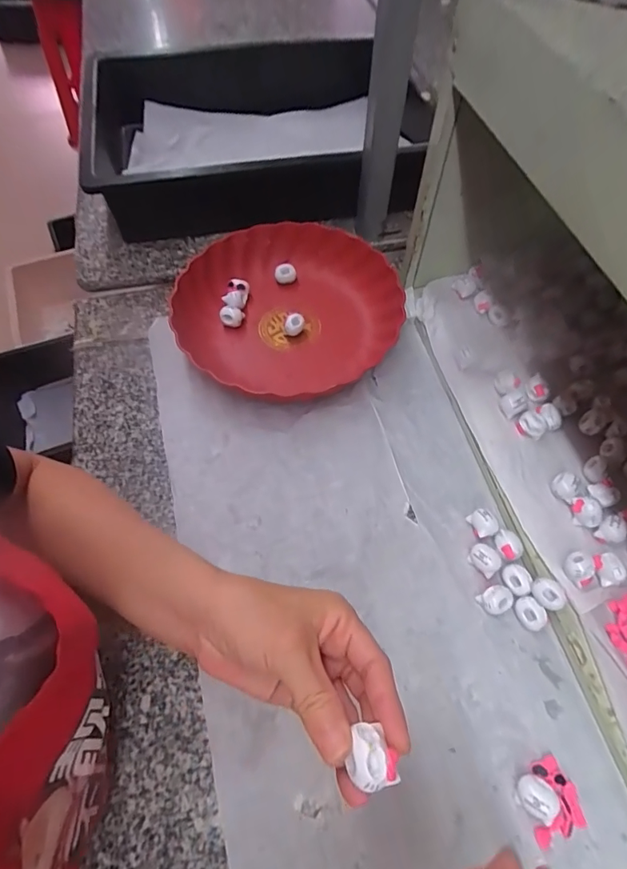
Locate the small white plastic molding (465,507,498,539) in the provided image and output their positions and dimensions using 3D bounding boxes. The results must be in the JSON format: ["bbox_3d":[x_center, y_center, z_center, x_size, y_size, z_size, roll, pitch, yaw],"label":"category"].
[{"bbox_3d":[0.151,0.079,0.406,0.021,0.014,0.025,-10,61,-5],"label":"small white plastic molding"}]

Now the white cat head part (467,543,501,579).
[{"bbox_3d":[0.147,0.107,0.390,0.022,0.014,0.025,-32,65,-16],"label":"white cat head part"}]

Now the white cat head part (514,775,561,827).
[{"bbox_3d":[0.152,0.247,0.309,0.024,0.018,0.023,0,61,1],"label":"white cat head part"}]

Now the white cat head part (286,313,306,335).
[{"bbox_3d":[-0.021,-0.123,0.515,0.021,0.025,0.015,-1,61,0],"label":"white cat head part"}]

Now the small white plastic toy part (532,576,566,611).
[{"bbox_3d":[0.188,0.129,0.366,0.020,0.019,0.025,-18,62,-9],"label":"small white plastic toy part"}]

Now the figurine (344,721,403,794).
[{"bbox_3d":[0.026,0.146,0.207,0.020,0.009,0.025,-14,62,-7],"label":"figurine"}]

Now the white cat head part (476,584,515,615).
[{"bbox_3d":[0.150,0.134,0.372,0.026,0.012,0.021,-28,64,-14],"label":"white cat head part"}]

